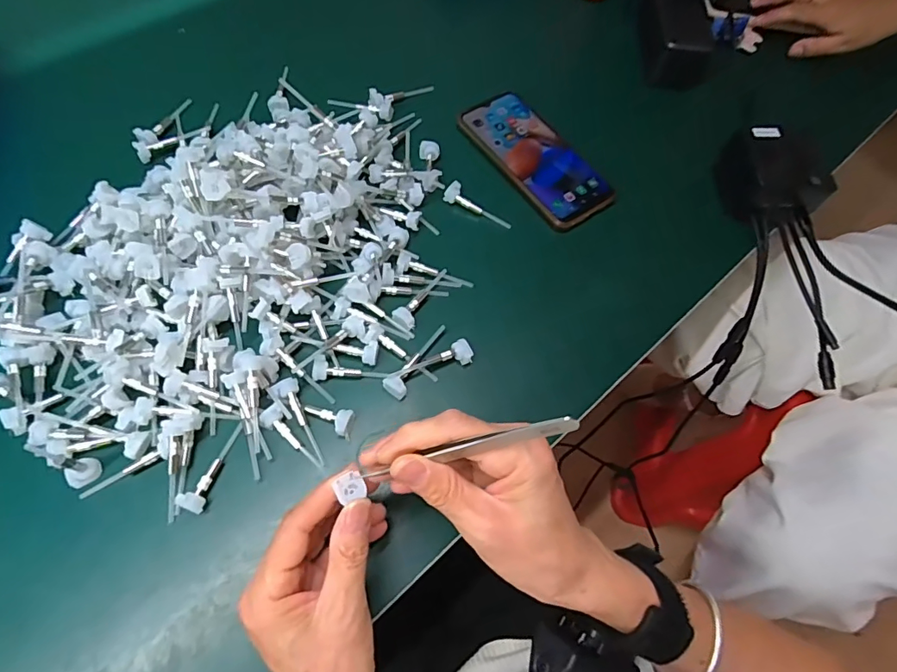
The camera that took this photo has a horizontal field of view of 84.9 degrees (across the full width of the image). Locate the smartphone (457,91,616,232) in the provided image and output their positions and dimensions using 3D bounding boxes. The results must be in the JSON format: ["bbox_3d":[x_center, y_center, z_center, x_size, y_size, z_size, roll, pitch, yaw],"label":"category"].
[{"bbox_3d":[0.084,-0.174,0.474,0.078,0.009,0.162,-34,72,-18],"label":"smartphone"}]

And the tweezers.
[{"bbox_3d":[0.004,0.059,0.248,0.133,0.008,0.007,-22,57,29],"label":"tweezers"}]

